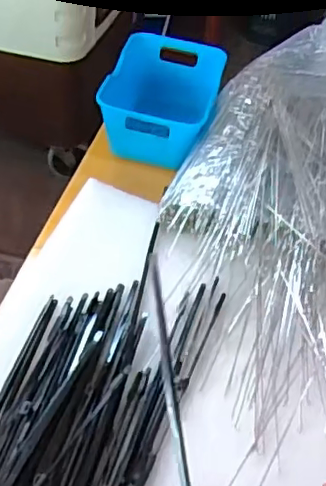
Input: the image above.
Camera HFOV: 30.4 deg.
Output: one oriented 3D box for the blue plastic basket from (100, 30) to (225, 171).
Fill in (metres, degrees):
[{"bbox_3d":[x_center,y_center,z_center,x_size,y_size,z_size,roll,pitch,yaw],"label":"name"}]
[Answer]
[{"bbox_3d":[0.001,-0.144,0.622,0.106,0.067,0.157,12,46,5],"label":"blue plastic basket"}]

